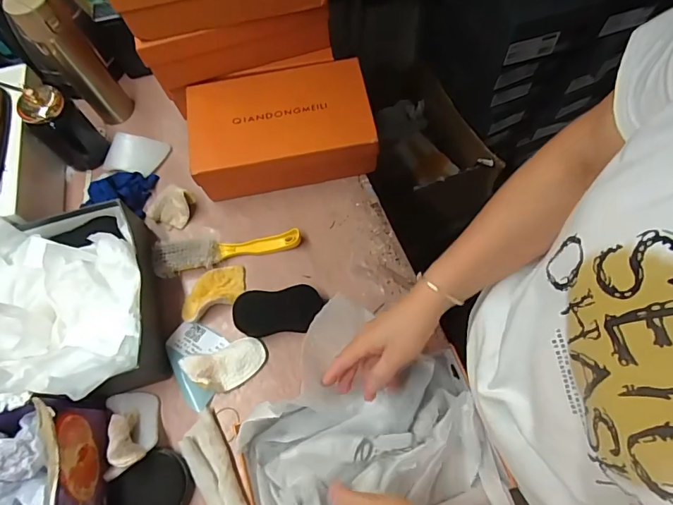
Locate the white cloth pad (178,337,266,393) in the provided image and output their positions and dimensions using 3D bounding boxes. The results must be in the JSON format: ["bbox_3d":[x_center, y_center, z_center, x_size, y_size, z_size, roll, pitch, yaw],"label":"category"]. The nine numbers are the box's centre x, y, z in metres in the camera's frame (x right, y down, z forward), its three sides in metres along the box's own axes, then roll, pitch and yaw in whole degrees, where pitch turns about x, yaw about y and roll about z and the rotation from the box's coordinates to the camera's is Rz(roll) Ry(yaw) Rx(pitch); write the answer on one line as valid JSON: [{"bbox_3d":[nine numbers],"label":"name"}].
[{"bbox_3d":[-0.158,0.159,0.621,0.109,0.032,0.059,-22,68,-6],"label":"white cloth pad"}]

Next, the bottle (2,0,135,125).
[{"bbox_3d":[-0.428,-0.318,0.716,0.078,0.240,0.072,-38,71,-12],"label":"bottle"}]

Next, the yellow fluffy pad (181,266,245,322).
[{"bbox_3d":[-0.188,0.057,0.661,0.105,0.028,0.063,-24,68,-7],"label":"yellow fluffy pad"}]

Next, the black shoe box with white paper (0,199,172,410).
[{"bbox_3d":[-0.439,0.072,0.582,0.356,0.161,0.265,-11,68,-1],"label":"black shoe box with white paper"}]

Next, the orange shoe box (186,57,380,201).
[{"bbox_3d":[-0.090,-0.206,0.726,0.282,0.093,0.175,-9,68,-1],"label":"orange shoe box"}]

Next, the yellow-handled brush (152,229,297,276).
[{"bbox_3d":[-0.171,-0.011,0.683,0.224,0.035,0.051,-11,68,-1],"label":"yellow-handled brush"}]

